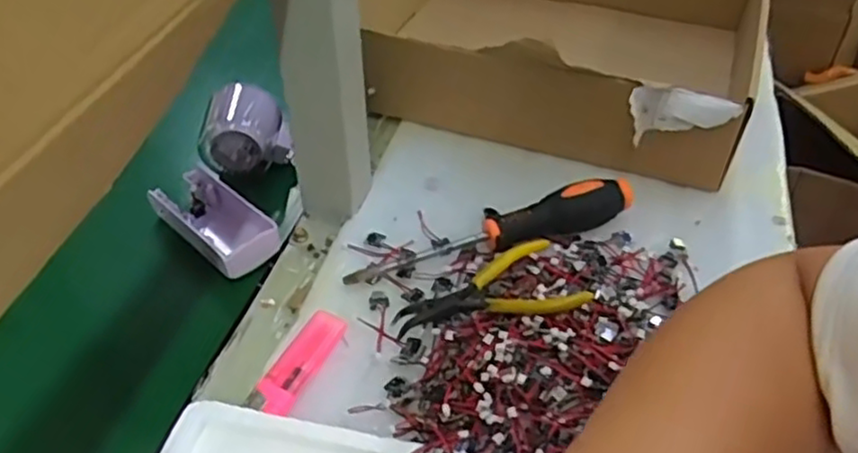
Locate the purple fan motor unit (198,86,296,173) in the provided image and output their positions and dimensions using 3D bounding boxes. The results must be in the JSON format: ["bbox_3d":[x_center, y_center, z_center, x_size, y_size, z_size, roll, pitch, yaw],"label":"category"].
[{"bbox_3d":[-0.142,-0.074,0.551,0.065,0.060,0.051,0,44,0],"label":"purple fan motor unit"}]

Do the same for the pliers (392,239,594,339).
[{"bbox_3d":[0.035,0.042,0.428,0.110,0.017,0.064,-15,46,-15],"label":"pliers"}]

